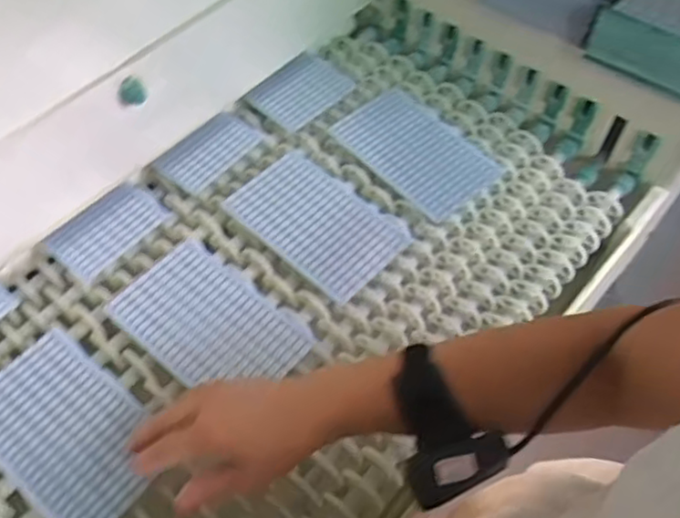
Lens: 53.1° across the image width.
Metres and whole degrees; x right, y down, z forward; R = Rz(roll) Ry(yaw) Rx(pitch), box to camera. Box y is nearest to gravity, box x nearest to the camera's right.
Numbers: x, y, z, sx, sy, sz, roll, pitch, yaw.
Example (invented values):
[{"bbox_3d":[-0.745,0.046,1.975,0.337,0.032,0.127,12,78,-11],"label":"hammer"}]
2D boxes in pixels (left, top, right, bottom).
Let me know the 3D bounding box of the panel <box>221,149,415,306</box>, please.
[{"bbox_3d":[-0.022,-0.037,0.660,0.161,0.009,0.104,37,63,20],"label":"panel"}]

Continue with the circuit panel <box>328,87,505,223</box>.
[{"bbox_3d":[0.080,-0.115,0.710,0.104,0.010,0.159,-36,64,-22],"label":"circuit panel"}]

